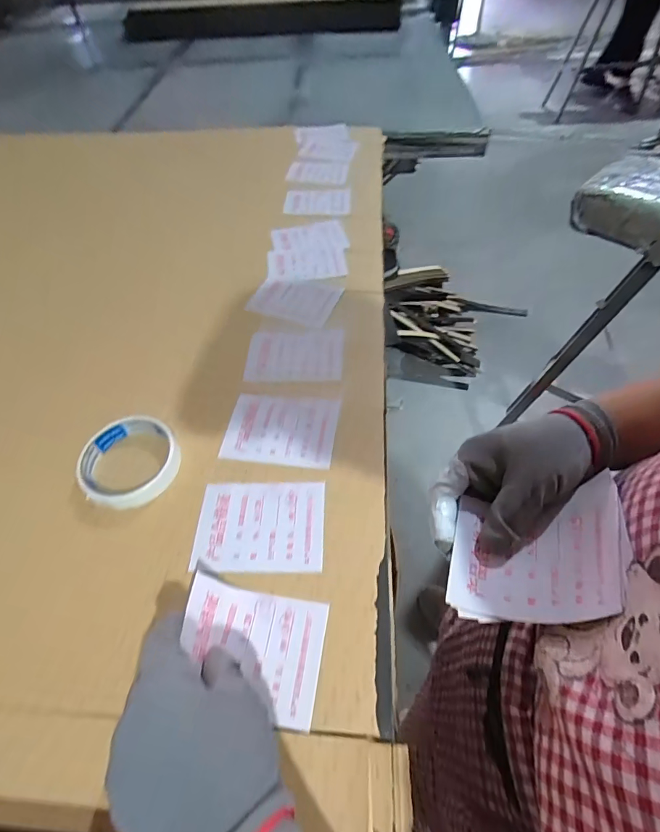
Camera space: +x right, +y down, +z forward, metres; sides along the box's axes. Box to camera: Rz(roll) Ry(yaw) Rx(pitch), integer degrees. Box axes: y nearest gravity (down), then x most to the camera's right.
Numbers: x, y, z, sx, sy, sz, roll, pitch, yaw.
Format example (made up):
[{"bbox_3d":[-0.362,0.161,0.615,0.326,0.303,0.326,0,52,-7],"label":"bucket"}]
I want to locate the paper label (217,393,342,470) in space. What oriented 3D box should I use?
[{"bbox_3d":[-0.047,0.012,0.411,0.104,0.005,0.078,5,54,7],"label":"paper label"}]

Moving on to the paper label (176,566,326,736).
[{"bbox_3d":[-0.055,0.158,0.289,0.099,0.016,0.074,18,47,-5],"label":"paper label"}]

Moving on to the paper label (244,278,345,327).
[{"bbox_3d":[-0.046,-0.145,0.531,0.102,0.011,0.090,18,52,13],"label":"paper label"}]

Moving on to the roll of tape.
[{"bbox_3d":[-0.183,0.042,0.390,0.085,0.024,0.091,-2,54,2],"label":"roll of tape"}]

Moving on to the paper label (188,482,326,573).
[{"bbox_3d":[-0.058,0.090,0.350,0.104,0.005,0.075,-1,54,2],"label":"paper label"}]

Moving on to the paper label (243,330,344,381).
[{"bbox_3d":[-0.039,-0.068,0.476,0.105,0.005,0.081,0,51,-1],"label":"paper label"}]

